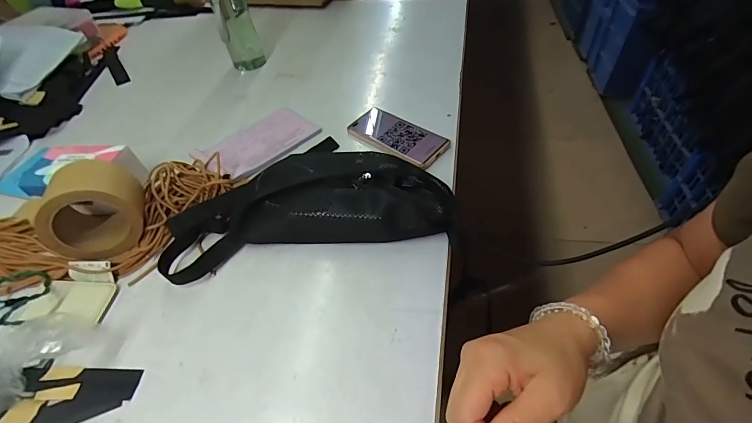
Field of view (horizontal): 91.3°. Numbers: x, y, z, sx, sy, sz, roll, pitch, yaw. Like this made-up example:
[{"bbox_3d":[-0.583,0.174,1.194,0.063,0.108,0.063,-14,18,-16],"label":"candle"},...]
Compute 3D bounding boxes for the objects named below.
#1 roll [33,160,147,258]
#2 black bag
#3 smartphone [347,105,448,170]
[{"bbox_3d":[-0.362,0.002,0.479,0.107,0.105,0.091,-21,50,-12],"label":"roll"},{"bbox_3d":[-0.088,-0.023,0.492,0.368,0.076,0.161,-10,49,-3],"label":"black bag"},{"bbox_3d":[0.035,-0.128,0.611,0.167,0.011,0.080,33,59,30],"label":"smartphone"}]

